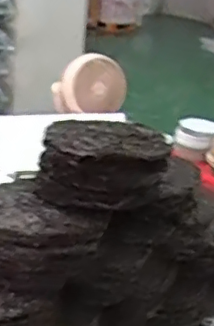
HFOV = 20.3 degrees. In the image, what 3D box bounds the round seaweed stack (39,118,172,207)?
[{"bbox_3d":[-0.010,-0.004,0.999,0.202,0.084,0.176,3,23,-8],"label":"round seaweed stack"}]

